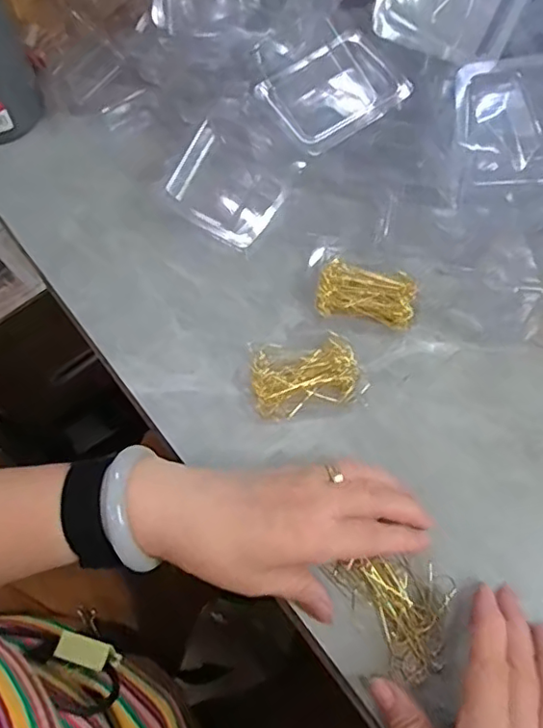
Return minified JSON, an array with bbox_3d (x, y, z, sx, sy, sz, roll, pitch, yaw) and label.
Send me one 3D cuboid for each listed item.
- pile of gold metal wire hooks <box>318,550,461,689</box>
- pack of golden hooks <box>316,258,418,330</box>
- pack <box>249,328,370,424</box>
[{"bbox_3d":[0.082,0.142,0.347,0.057,0.013,0.076,-32,71,-15],"label":"pile of gold metal wire hooks"},{"bbox_3d":[0.069,-0.052,0.423,0.068,0.020,0.044,12,66,3],"label":"pack of golden hooks"},{"bbox_3d":[0.023,0.006,0.397,0.073,0.017,0.053,-12,67,-7],"label":"pack"}]

